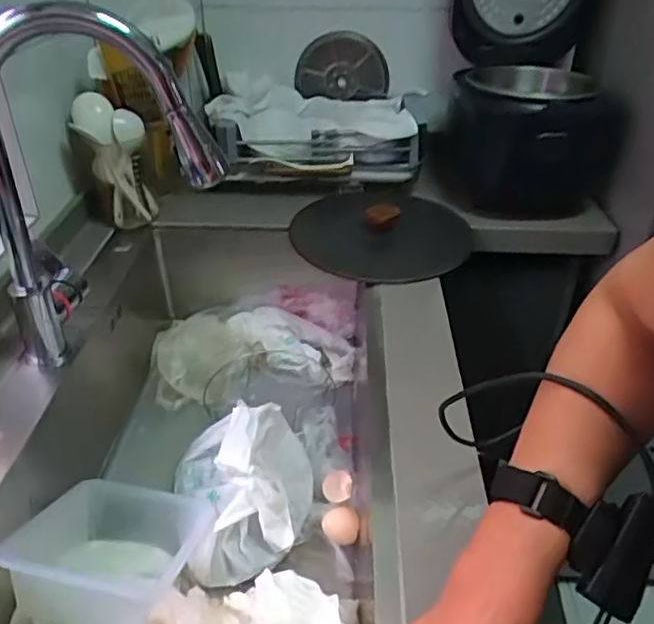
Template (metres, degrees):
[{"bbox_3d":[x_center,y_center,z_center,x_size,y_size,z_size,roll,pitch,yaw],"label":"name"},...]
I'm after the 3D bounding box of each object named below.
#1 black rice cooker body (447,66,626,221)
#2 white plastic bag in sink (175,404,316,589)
[{"bbox_3d":[0.359,-0.329,1.124,0.269,0.192,0.302,3,34,4],"label":"black rice cooker body"},{"bbox_3d":[-0.098,0.194,0.727,0.164,0.123,0.184,-5,34,-8],"label":"white plastic bag in sink"}]

